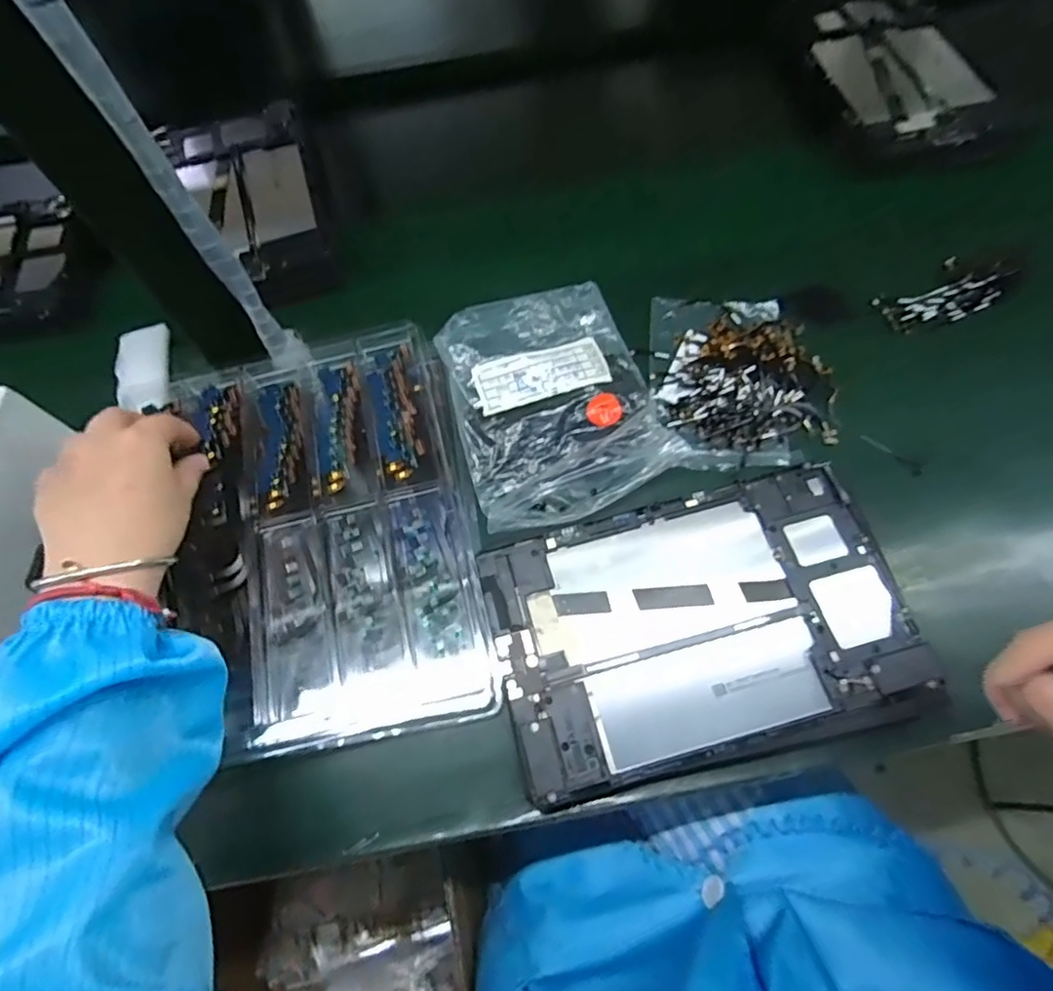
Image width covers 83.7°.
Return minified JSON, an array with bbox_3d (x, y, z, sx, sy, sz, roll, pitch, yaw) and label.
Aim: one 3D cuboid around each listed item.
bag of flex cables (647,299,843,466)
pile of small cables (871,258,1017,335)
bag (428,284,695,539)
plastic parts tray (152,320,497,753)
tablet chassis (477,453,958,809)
[{"bbox_3d":[0.162,-0.089,0.443,0.128,0.012,0.145,-1,65,1],"label":"bag of flex cables"},{"bbox_3d":[0.333,-0.159,0.464,0.108,0.017,0.048,-25,67,-10],"label":"pile of small cables"},{"bbox_3d":[0.019,-0.073,0.423,0.139,0.031,0.177,-16,66,-6],"label":"bag"},{"bbox_3d":[-0.131,0.014,0.393,0.180,0.025,0.280,-11,65,-4],"label":"plastic parts tray"},{"bbox_3d":[0.102,0.074,0.348,0.236,0.008,0.150,-13,65,-5],"label":"tablet chassis"}]

